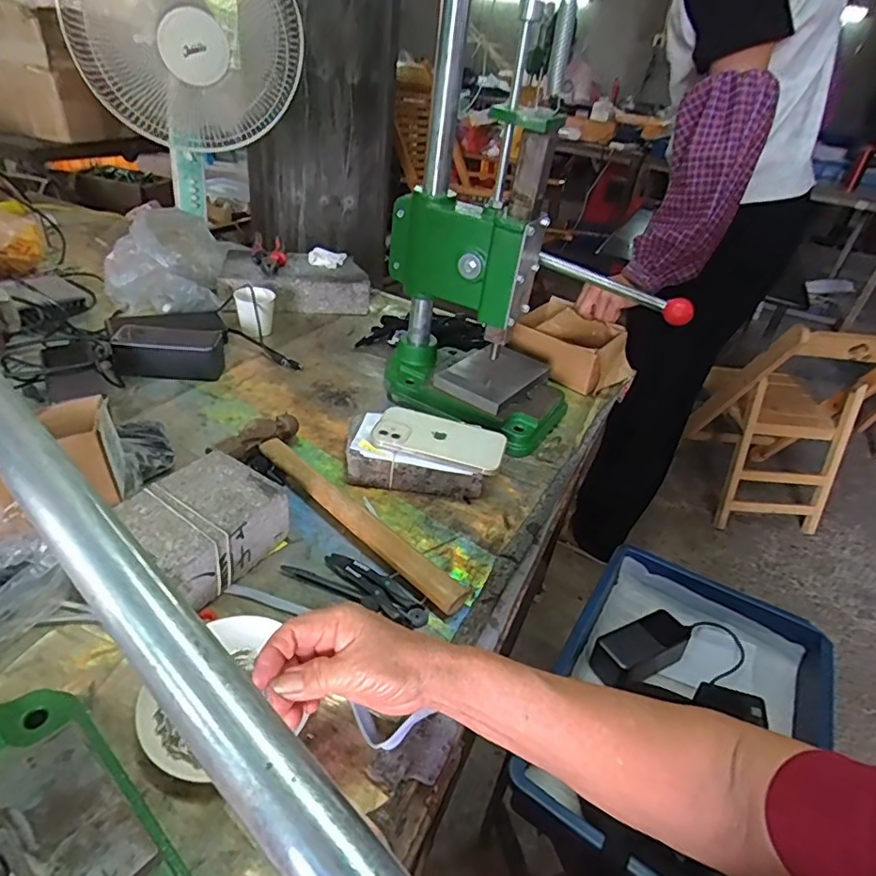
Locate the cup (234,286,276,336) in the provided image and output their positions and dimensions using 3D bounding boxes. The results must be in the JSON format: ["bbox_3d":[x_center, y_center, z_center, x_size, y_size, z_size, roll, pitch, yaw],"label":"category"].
[{"bbox_3d":[-0.283,-0.196,0.856,0.059,0.059,0.063,-6,37,-19],"label":"cup"}]

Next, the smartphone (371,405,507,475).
[{"bbox_3d":[0.002,0.000,0.626,0.145,0.005,0.068,14,44,7],"label":"smartphone"}]

